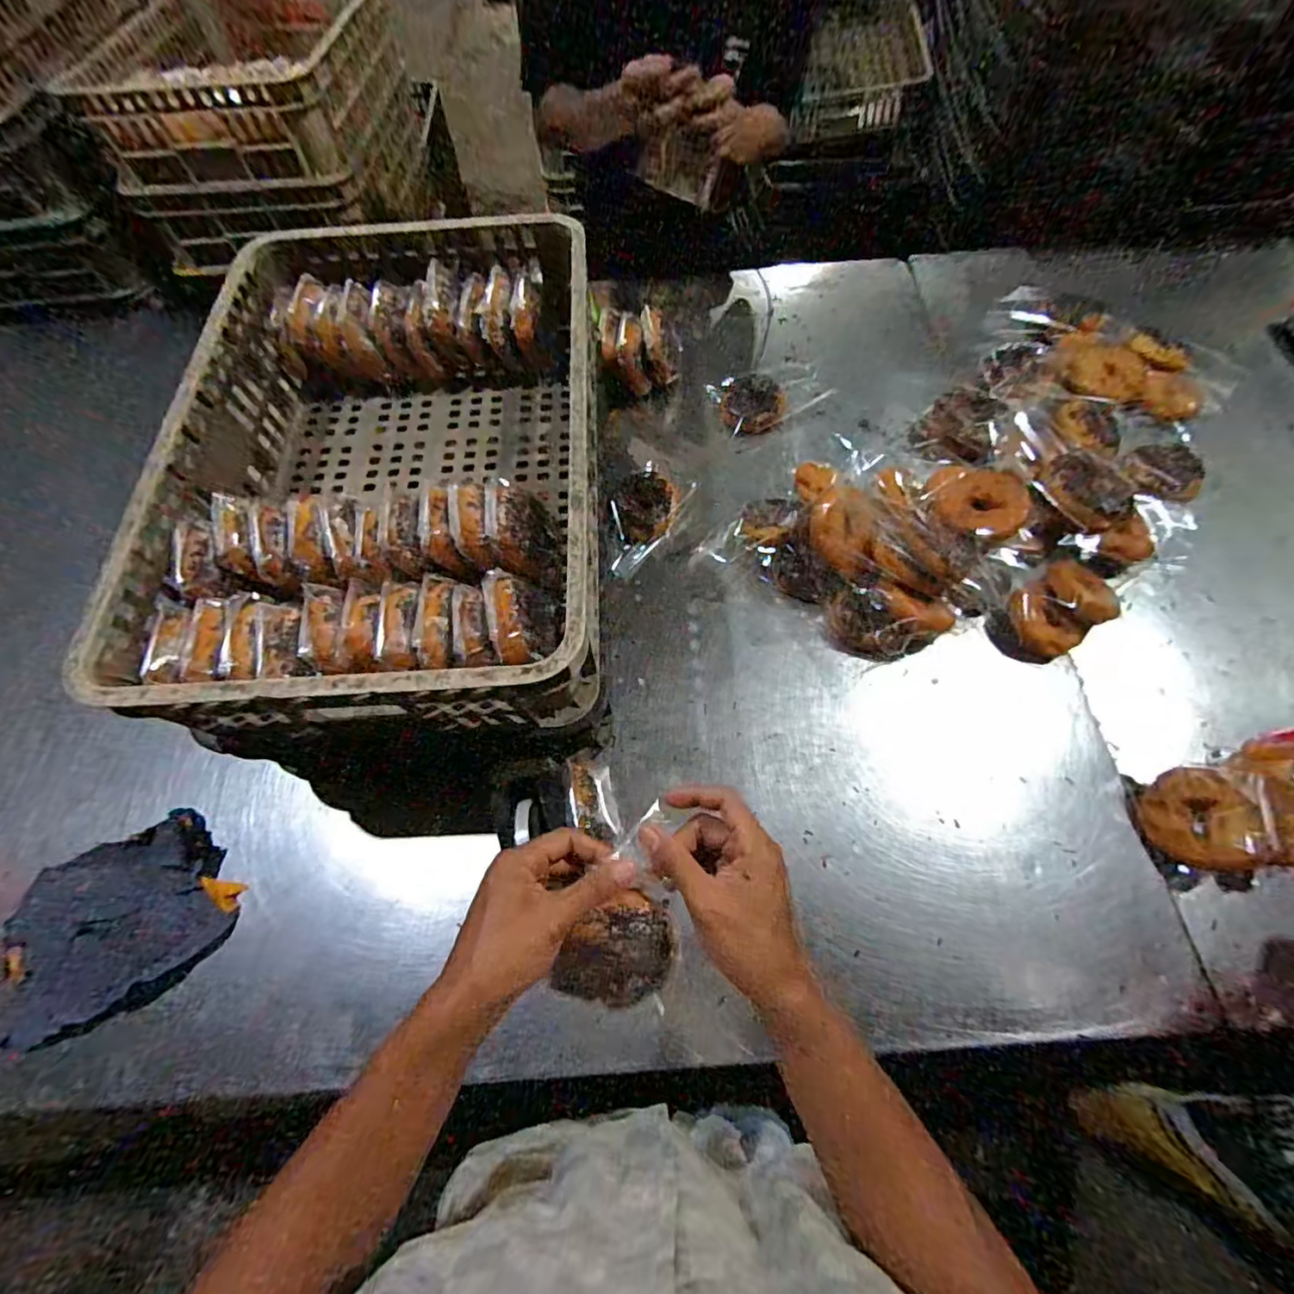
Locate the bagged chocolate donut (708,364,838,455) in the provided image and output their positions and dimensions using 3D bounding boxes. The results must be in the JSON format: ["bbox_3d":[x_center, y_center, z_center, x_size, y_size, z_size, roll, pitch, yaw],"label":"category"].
[{"bbox_3d":[0.199,-0.386,0.878,0.170,0.032,0.124,-17,67,-6],"label":"bagged chocolate donut"}]

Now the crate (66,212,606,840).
[{"bbox_3d":[-0.265,-0.211,0.619,0.408,0.156,0.610,-3,64,0],"label":"crate"}]

